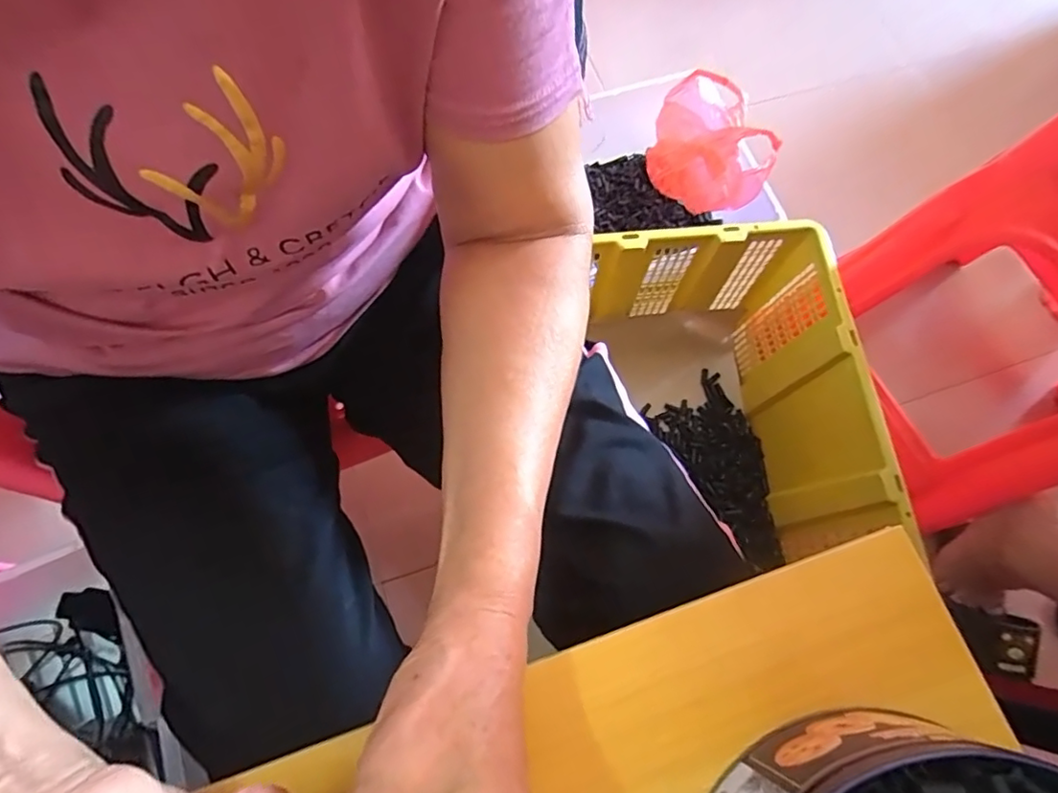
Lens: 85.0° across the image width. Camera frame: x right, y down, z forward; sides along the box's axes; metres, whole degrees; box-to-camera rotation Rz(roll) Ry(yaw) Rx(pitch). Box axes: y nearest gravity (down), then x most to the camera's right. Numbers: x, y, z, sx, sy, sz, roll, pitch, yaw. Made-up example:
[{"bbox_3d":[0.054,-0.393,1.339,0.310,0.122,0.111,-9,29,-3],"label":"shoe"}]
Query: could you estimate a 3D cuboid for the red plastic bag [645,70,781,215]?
[{"bbox_3d":[0.273,-0.379,0.904,0.123,0.121,0.218,-18,73,-8],"label":"red plastic bag"}]

